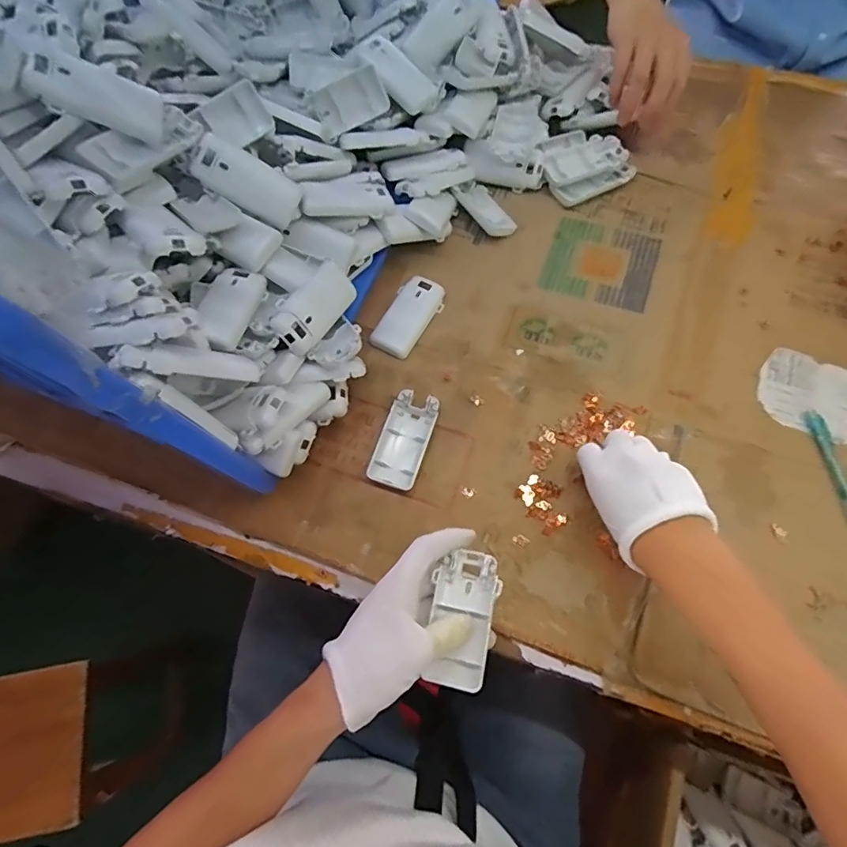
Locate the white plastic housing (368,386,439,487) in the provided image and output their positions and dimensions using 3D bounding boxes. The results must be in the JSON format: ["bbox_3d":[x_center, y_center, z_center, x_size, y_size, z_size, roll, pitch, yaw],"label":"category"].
[{"bbox_3d":[-0.018,0.015,0.495,0.047,0.017,0.095,17,70,9],"label":"white plastic housing"}]

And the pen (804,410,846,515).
[{"bbox_3d":[0.372,0.050,0.452,0.015,0.007,0.130,-7,69,0],"label":"pen"}]

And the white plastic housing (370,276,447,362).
[{"bbox_3d":[-0.015,-0.116,0.538,0.048,0.012,0.093,25,72,11],"label":"white plastic housing"}]

